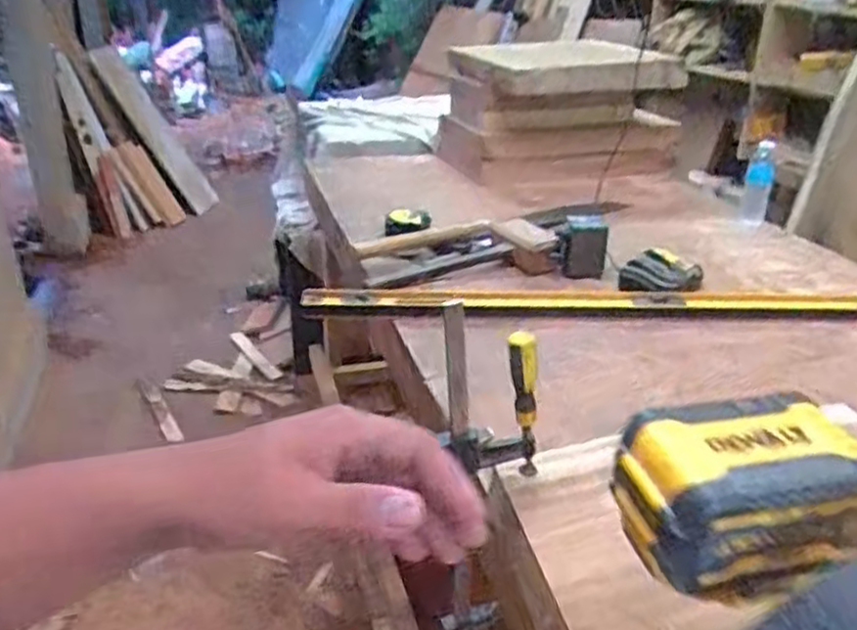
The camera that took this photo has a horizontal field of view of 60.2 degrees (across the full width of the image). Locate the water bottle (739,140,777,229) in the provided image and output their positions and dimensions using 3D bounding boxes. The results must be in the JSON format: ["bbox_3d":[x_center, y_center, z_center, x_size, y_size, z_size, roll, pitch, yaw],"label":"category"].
[{"bbox_3d":[0.722,-0.277,1.627,0.059,0.193,0.066,13,28,22],"label":"water bottle"}]

